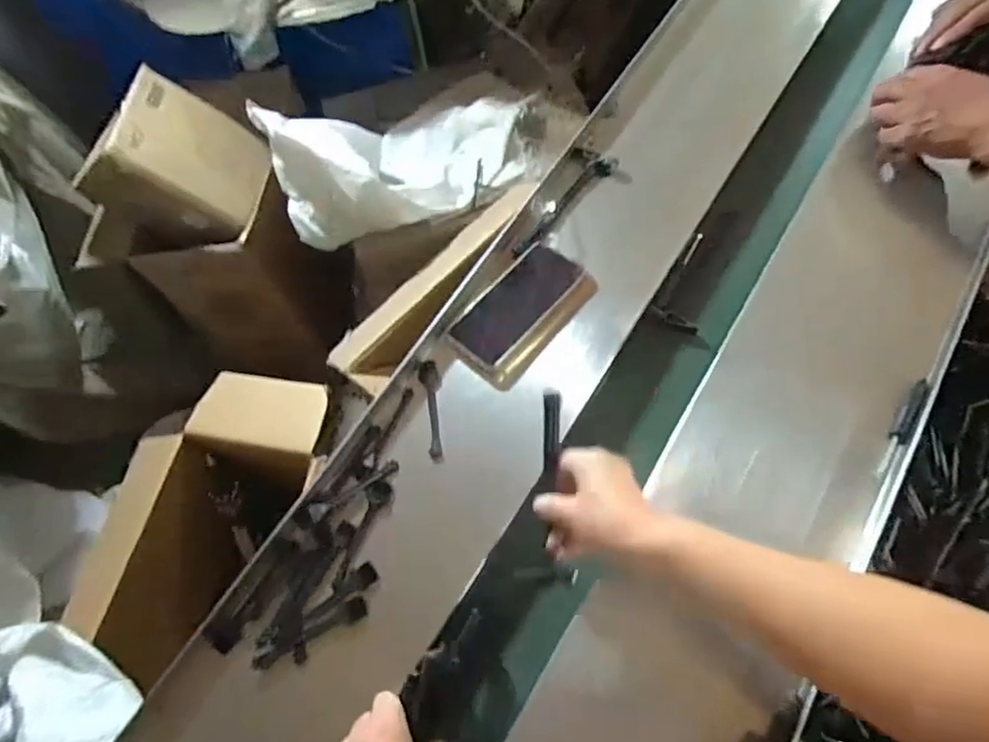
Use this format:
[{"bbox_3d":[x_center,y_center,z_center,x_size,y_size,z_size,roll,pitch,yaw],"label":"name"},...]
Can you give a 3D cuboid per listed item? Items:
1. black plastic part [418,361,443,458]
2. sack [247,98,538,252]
[{"bbox_3d":[-0.064,0.038,0.657,0.022,0.011,0.111,-14,62,4],"label":"black plastic part"},{"bbox_3d":[-0.173,-0.414,1.200,0.499,0.188,0.292,-18,61,1],"label":"sack"}]

